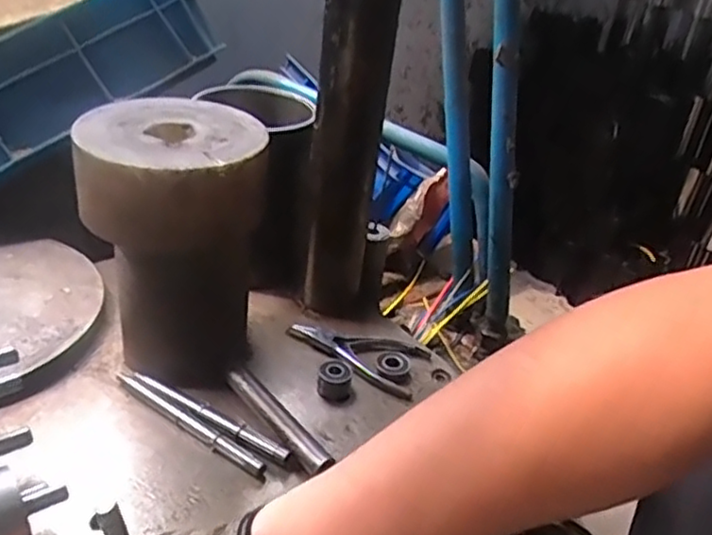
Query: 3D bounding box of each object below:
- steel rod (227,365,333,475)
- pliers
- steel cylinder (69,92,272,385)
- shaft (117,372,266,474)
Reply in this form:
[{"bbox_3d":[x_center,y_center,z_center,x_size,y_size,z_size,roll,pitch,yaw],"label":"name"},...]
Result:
[{"bbox_3d":[-0.067,0.125,0.560,0.018,0.018,0.132,-19,40,-36],"label":"steel rod"},{"bbox_3d":[-0.001,0.079,0.655,0.136,0.014,0.069,18,33,17],"label":"pliers"},{"bbox_3d":[-0.153,-0.015,0.583,0.141,0.219,0.144,-2,33,-15],"label":"steel cylinder"},{"bbox_3d":[-0.140,0.127,0.556,0.163,0.010,0.013,24,35,25],"label":"shaft"}]

